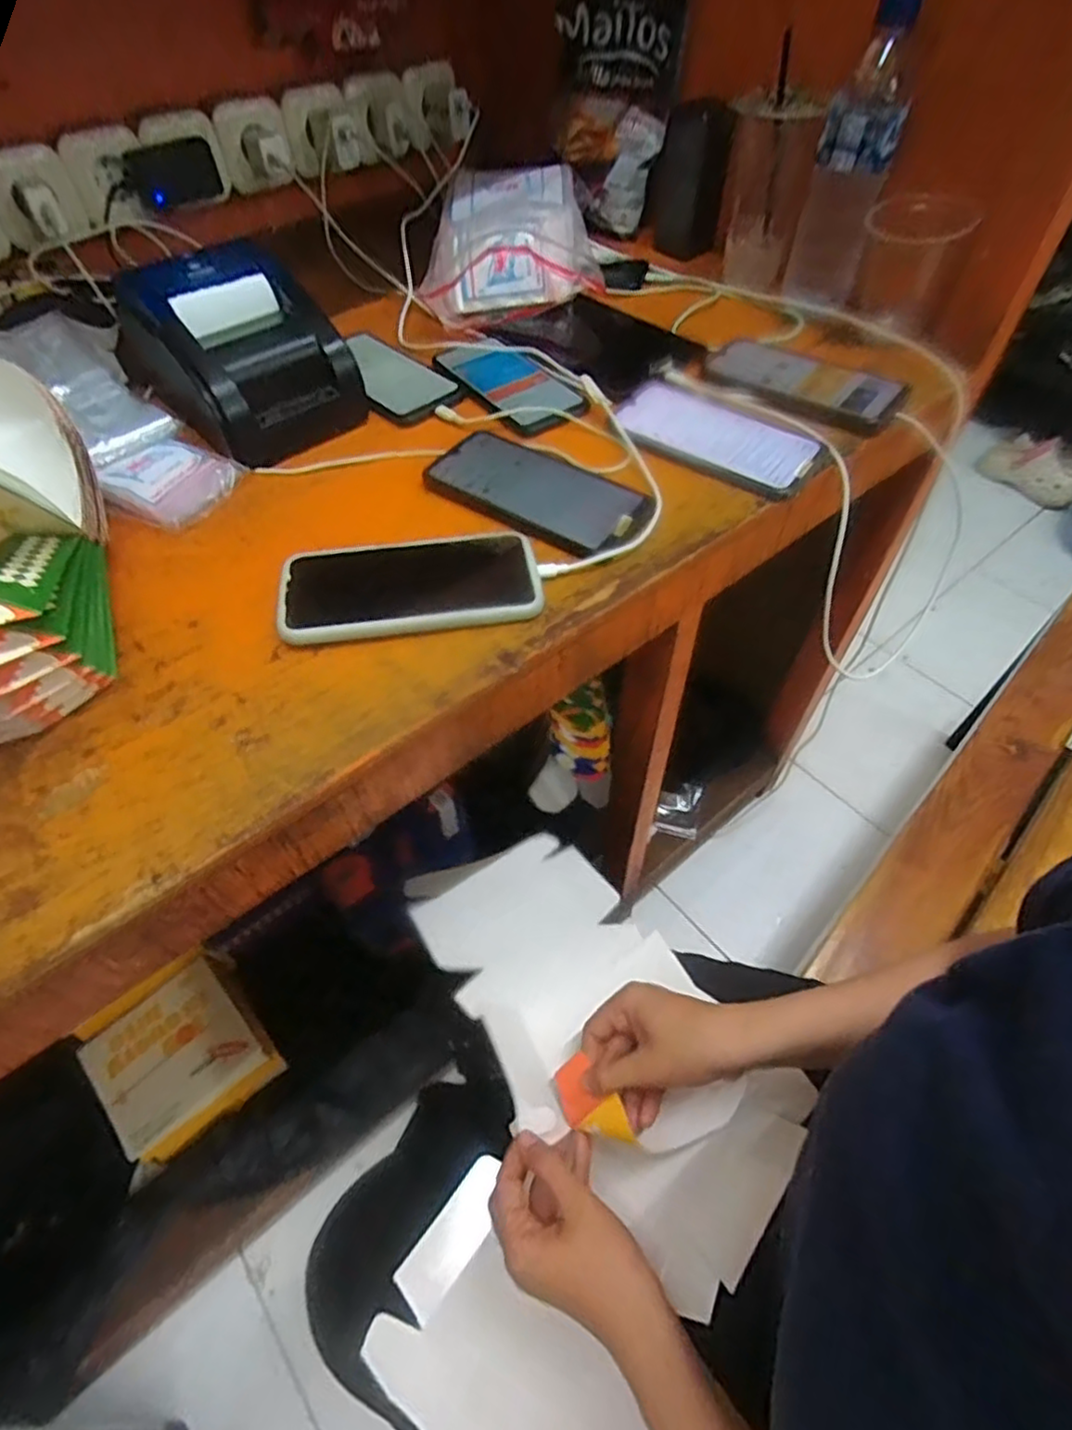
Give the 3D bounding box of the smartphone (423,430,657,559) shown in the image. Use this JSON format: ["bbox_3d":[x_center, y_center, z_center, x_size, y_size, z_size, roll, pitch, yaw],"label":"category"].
[{"bbox_3d":[0.002,-0.172,0.500,0.172,0.009,0.081,29,60,19],"label":"smartphone"}]

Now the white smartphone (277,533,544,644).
[{"bbox_3d":[-0.083,-0.086,0.440,0.168,0.012,0.080,-6,55,-4],"label":"white smartphone"}]

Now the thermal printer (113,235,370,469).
[{"bbox_3d":[-0.258,-0.316,0.554,0.137,0.097,0.198,-34,61,-21],"label":"thermal printer"}]

